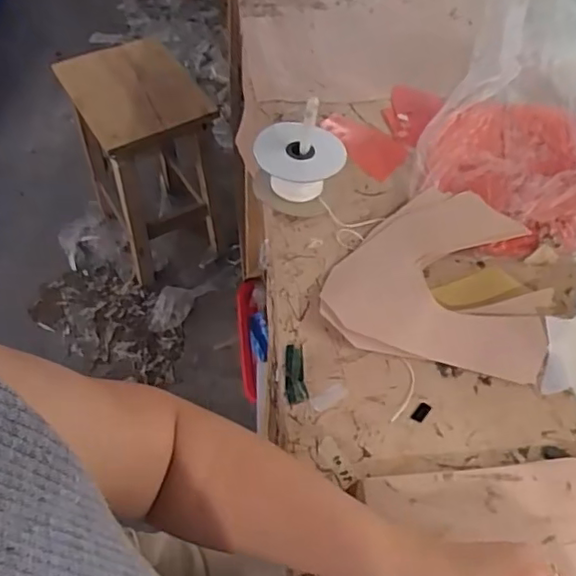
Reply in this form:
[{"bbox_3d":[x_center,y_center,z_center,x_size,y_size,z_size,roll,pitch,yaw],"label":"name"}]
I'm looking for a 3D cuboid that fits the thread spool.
[{"bbox_3d":[0.013,-0.125,0.636,0.087,0.064,0.086,1,53,-1],"label":"thread spool"}]

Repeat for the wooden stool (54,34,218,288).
[{"bbox_3d":[-0.317,-0.277,1.416,0.247,0.462,0.297,-23,57,-18],"label":"wooden stool"}]

